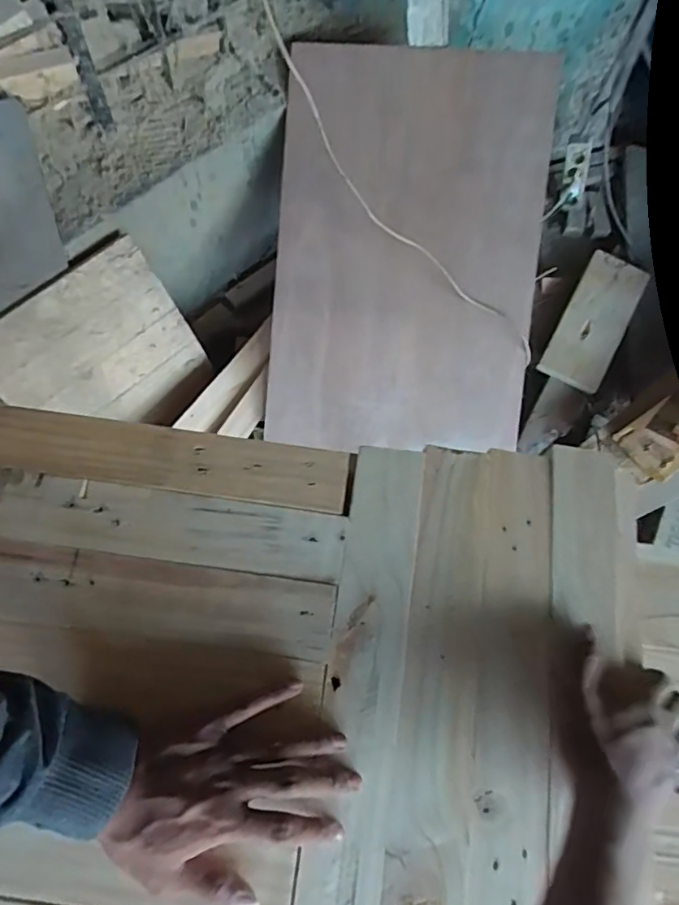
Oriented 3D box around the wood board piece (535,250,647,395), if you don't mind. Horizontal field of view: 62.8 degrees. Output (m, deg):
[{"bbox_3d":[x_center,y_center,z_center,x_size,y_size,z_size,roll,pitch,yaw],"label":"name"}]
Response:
[{"bbox_3d":[0.655,-0.337,1.425,0.150,0.017,0.363,28,80,10],"label":"wood board piece"}]

